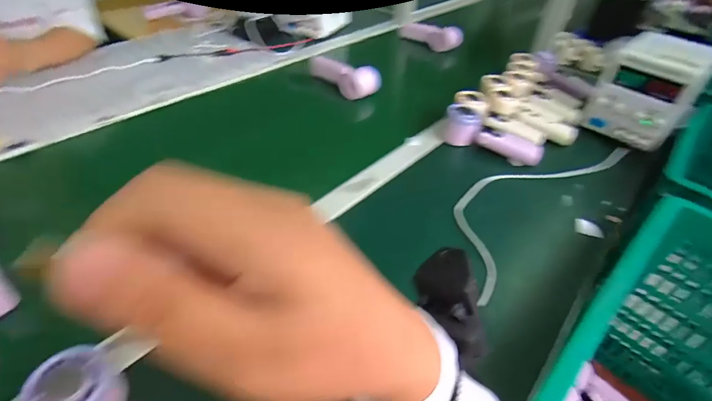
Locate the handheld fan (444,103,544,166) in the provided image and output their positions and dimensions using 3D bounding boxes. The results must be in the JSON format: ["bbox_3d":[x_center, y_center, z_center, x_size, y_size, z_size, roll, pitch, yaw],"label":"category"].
[{"bbox_3d":[0.235,-0.110,0.643,0.169,0.057,0.052,22,45,17],"label":"handheld fan"}]

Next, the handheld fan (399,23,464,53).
[{"bbox_3d":[0.206,-0.464,1.024,0.195,0.061,0.077,34,49,27],"label":"handheld fan"}]

